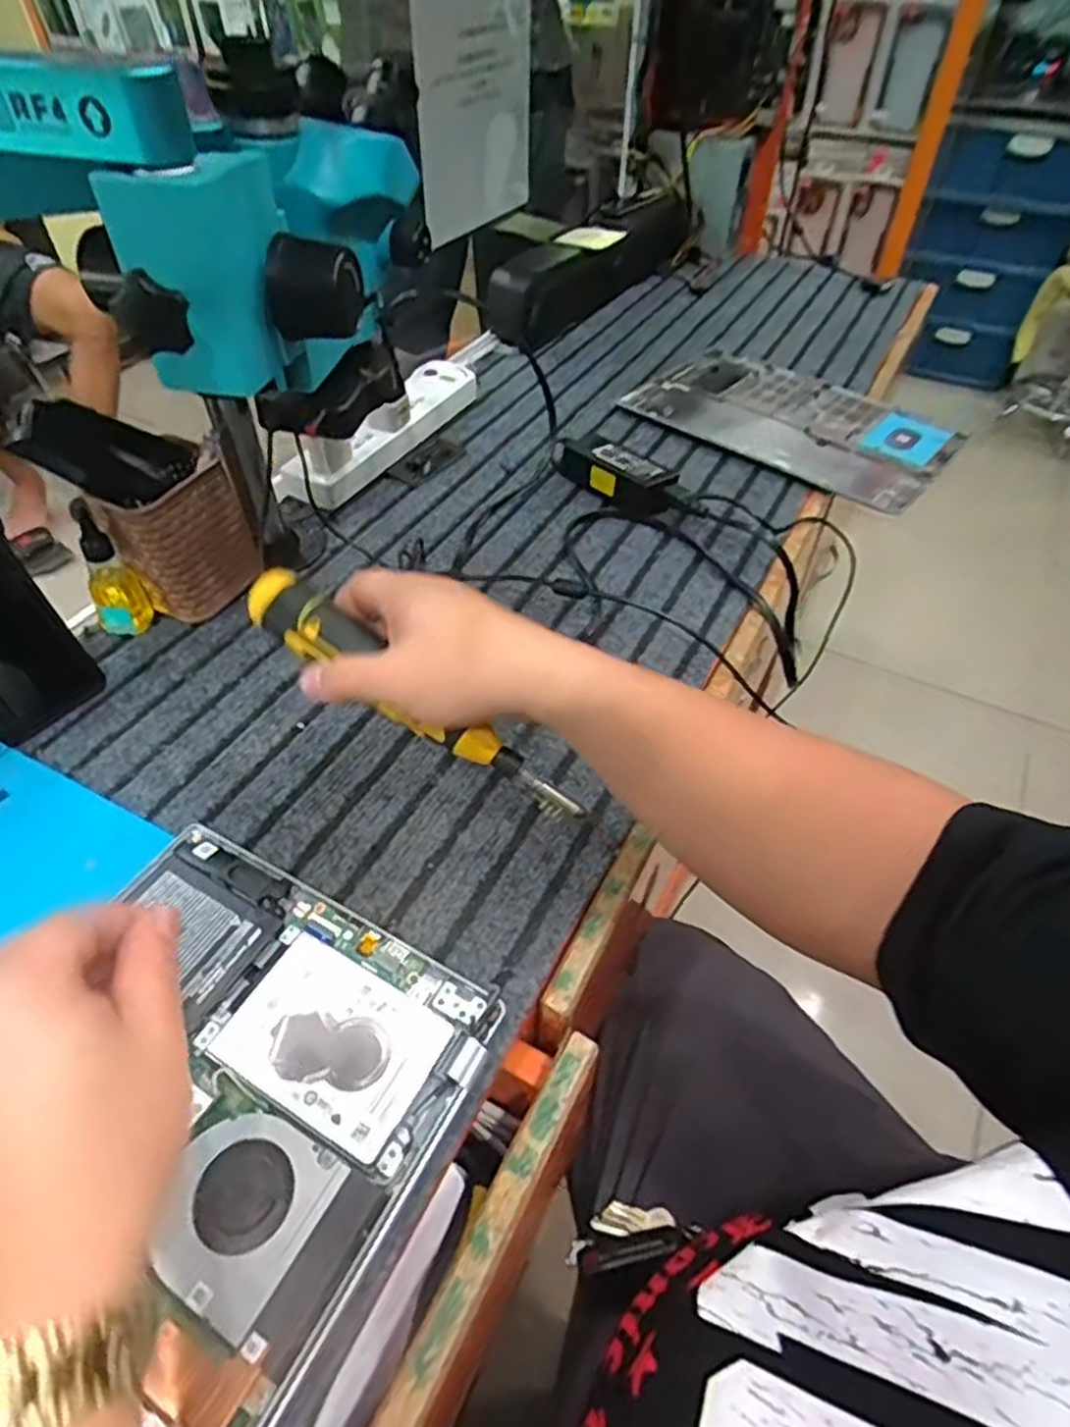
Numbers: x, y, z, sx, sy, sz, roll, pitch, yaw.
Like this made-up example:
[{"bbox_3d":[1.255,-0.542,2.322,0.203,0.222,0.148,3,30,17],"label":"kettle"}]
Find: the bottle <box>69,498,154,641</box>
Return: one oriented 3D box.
[{"bbox_3d":[-0.311,-0.104,0.536,0.037,0.103,0.032,-29,55,-24],"label":"bottle"}]

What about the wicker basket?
[{"bbox_3d":[-0.262,-0.130,0.558,0.058,0.105,0.086,18,51,15],"label":"wicker basket"}]

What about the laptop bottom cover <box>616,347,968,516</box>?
[{"bbox_3d":[0.263,-0.311,0.778,0.309,0.015,0.194,36,68,28],"label":"laptop bottom cover"}]

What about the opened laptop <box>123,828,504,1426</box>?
[{"bbox_3d":[-0.184,0.213,0.313,0.213,0.018,0.323,23,52,19],"label":"opened laptop"}]

